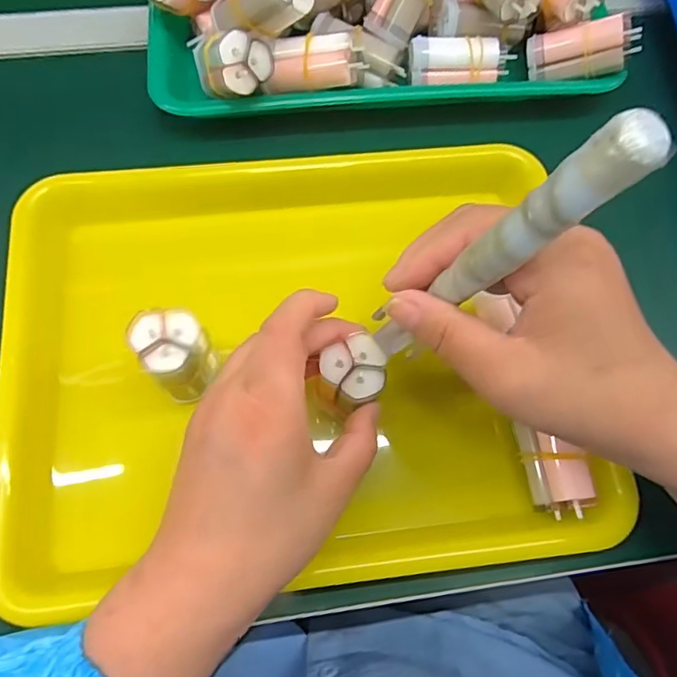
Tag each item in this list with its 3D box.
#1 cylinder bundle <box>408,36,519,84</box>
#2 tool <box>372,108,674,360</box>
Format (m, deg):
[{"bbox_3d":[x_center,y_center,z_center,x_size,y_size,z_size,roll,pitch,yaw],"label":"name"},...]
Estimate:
[{"bbox_3d":[0.086,-0.193,0.378,0.072,0.027,0.023,-1,70,-3],"label":"cylinder bundle"},{"bbox_3d":[0.051,-0.026,0.200,0.015,0.151,0.015,3,69,-21],"label":"tool"}]

